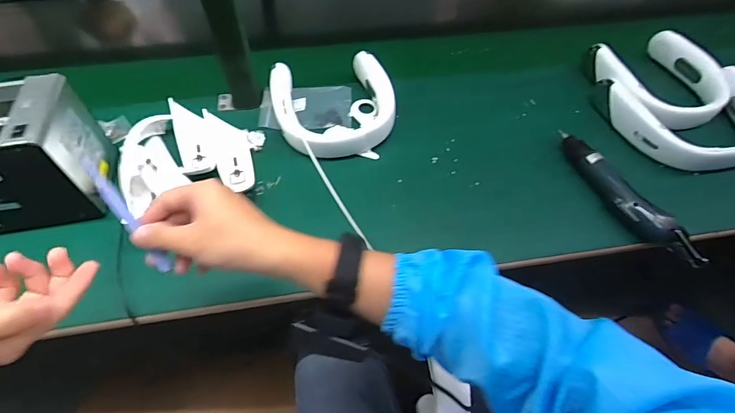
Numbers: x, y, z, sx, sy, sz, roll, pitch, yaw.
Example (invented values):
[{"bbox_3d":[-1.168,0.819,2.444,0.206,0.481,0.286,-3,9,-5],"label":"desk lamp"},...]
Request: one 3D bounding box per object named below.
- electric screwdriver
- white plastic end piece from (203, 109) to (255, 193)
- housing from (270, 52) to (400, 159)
[{"bbox_3d":[0.354,-0.018,0.571,0.039,0.054,0.252,-24,59,-17],"label":"electric screwdriver"},{"bbox_3d":[-0.206,-0.088,0.614,0.054,0.024,0.148,-17,57,-13],"label":"white plastic end piece"},{"bbox_3d":[-0.053,-0.162,0.656,0.190,0.048,0.193,-10,56,-8],"label":"housing"}]

